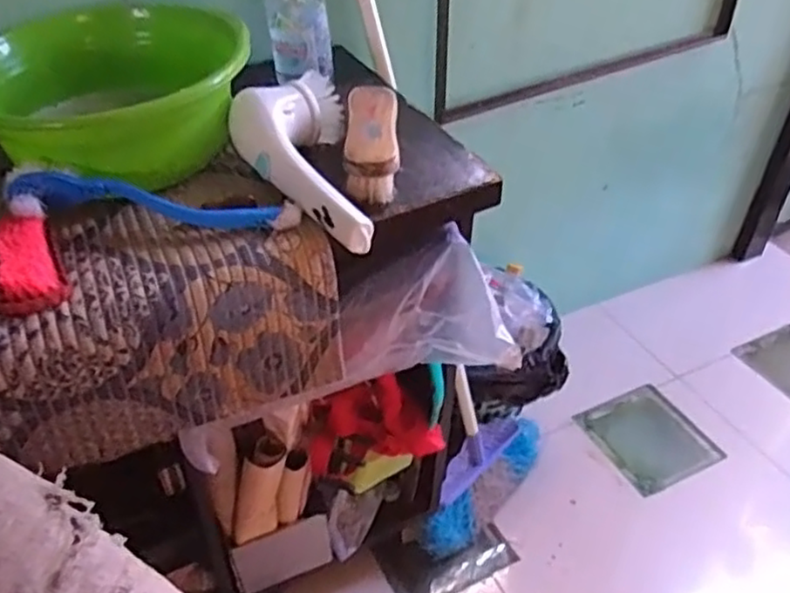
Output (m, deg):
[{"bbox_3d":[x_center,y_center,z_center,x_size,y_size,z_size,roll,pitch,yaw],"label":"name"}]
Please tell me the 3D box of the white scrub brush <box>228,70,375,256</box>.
[{"bbox_3d":[-0.093,-0.135,0.646,0.109,0.063,0.227,-6,40,-9],"label":"white scrub brush"}]

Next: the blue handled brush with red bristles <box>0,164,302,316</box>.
[{"bbox_3d":[-0.215,-0.072,0.594,0.242,0.048,0.124,-17,44,-22],"label":"blue handled brush with red bristles"}]

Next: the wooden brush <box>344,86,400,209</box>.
[{"bbox_3d":[-0.021,-0.158,0.667,0.048,0.047,0.153,2,54,0],"label":"wooden brush"}]

